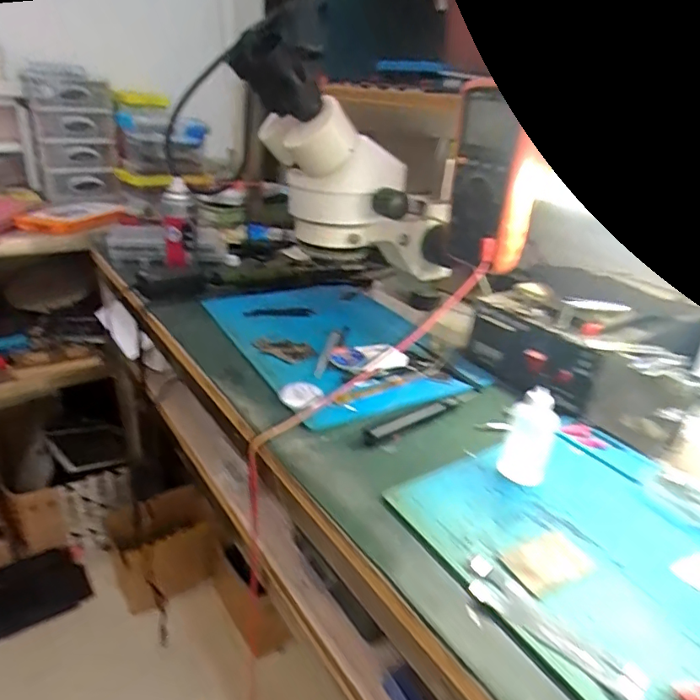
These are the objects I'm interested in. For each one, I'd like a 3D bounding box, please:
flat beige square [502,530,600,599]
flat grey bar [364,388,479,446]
[{"bbox_3d":[0.141,0.148,0.366,0.063,0.004,0.039,-12,30,-28],"label":"flat beige square"},{"bbox_3d":[0.079,0.063,0.529,0.160,0.012,0.019,-17,33,-34],"label":"flat grey bar"}]

